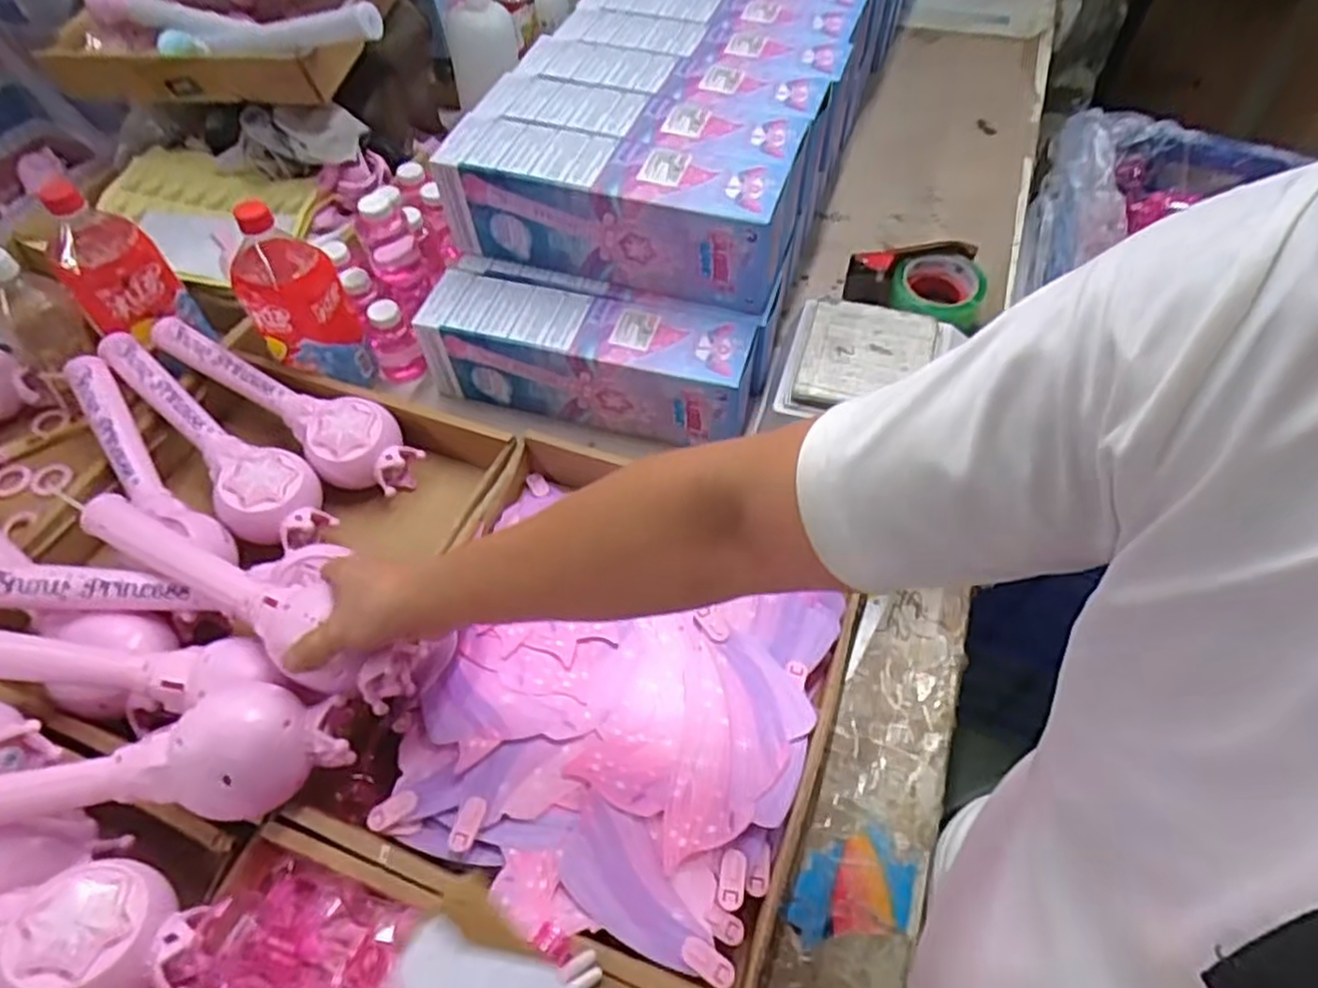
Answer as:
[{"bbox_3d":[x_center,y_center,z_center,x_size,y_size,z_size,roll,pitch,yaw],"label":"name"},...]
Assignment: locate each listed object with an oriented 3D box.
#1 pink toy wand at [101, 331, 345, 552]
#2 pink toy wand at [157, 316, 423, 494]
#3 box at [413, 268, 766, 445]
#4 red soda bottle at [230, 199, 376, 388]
[{"bbox_3d":[-0.436,-0.054,0.710,0.312,0.062,0.086,33,60,21],"label":"pink toy wand"},{"bbox_3d":[-0.374,-0.099,0.751,0.310,0.064,0.090,31,60,21],"label":"pink toy wand"},{"bbox_3d":[-0.069,-0.144,0.770,0.339,0.106,0.097,13,55,9],"label":"box"},{"bbox_3d":[-0.352,-0.188,0.729,0.076,0.179,0.073,0,54,0],"label":"red soda bottle"}]

